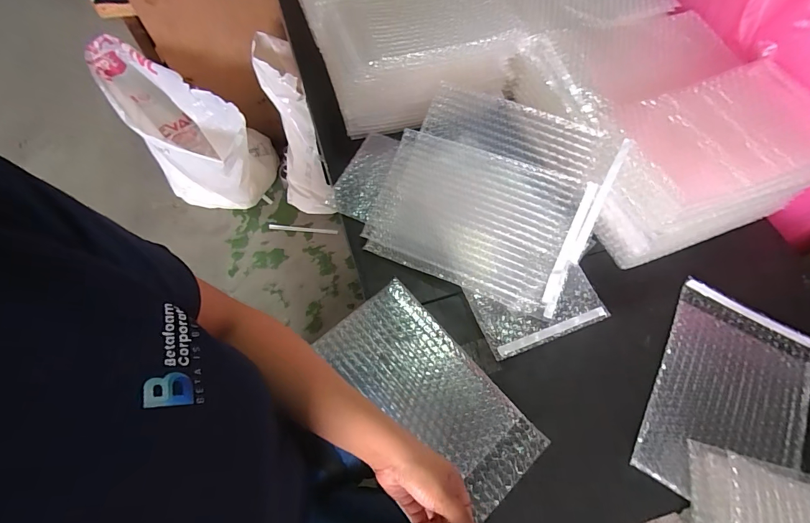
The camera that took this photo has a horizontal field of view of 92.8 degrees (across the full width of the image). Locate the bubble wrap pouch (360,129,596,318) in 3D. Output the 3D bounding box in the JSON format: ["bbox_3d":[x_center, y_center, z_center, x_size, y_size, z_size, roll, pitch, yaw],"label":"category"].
[{"bbox_3d":[0.098,-0.064,0.577,0.293,0.015,0.197,21,89,14],"label":"bubble wrap pouch"}]

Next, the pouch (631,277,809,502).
[{"bbox_3d":[0.440,0.183,0.520,0.182,0.010,0.294,28,65,13],"label":"pouch"}]

